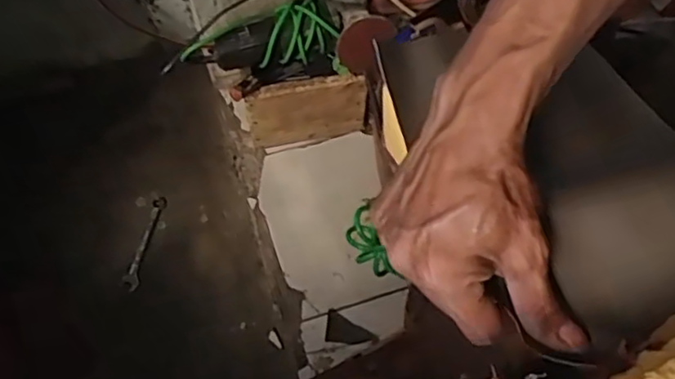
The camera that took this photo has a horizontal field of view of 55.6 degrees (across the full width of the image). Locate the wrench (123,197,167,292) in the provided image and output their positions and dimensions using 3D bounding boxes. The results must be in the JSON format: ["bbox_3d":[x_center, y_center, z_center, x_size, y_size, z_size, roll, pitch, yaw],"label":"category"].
[{"bbox_3d":[-0.314,0.087,1.046,0.025,0.013,0.162,10,68,5],"label":"wrench"}]

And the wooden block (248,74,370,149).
[{"bbox_3d":[-0.047,-0.124,1.045,0.185,0.174,0.018,-13,68,-5],"label":"wooden block"}]

